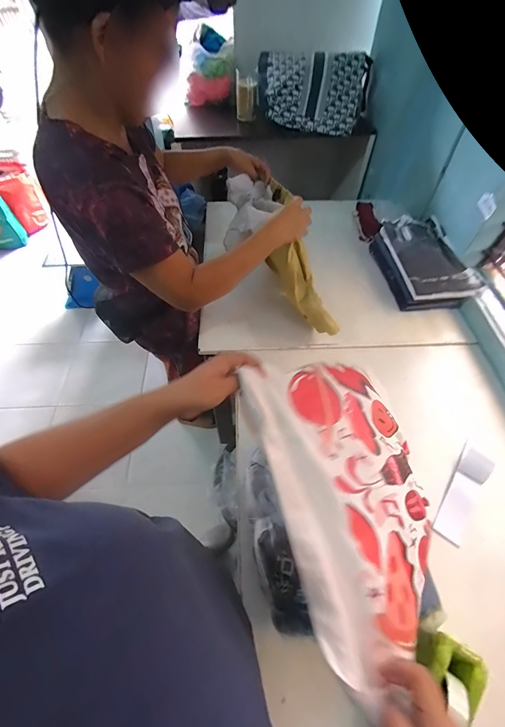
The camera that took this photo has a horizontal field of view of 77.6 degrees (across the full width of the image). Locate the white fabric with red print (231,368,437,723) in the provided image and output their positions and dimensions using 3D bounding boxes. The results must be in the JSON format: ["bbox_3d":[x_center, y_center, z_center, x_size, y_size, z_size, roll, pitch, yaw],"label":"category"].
[{"bbox_3d":[0.154,0.161,0.444,0.284,0.026,0.350,-6,65,-35],"label":"white fabric with red print"}]

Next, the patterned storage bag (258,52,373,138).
[{"bbox_3d":[0.231,-1.030,1.196,0.408,0.188,0.212,7,55,4],"label":"patterned storage bag"}]

